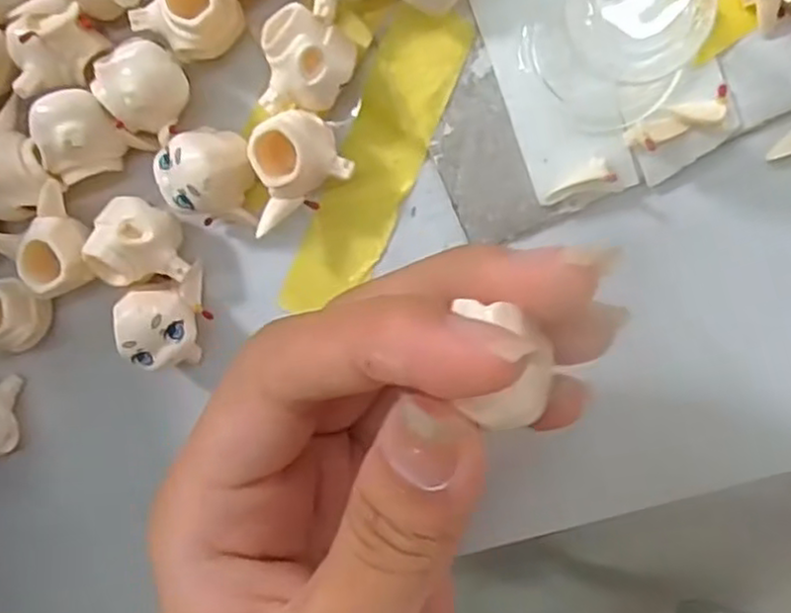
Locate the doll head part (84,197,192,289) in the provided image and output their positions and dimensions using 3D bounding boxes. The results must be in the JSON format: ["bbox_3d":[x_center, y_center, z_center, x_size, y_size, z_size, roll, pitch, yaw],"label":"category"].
[{"bbox_3d":[-0.060,-0.015,0.166,0.018,0.016,0.020,-1,98,5],"label":"doll head part"}]

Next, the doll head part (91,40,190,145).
[{"bbox_3d":[-0.059,-0.051,0.160,0.019,0.016,0.019,1,98,4],"label":"doll head part"}]

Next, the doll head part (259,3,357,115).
[{"bbox_3d":[-0.019,-0.054,0.159,0.018,0.016,0.022,9,99,3],"label":"doll head part"}]

